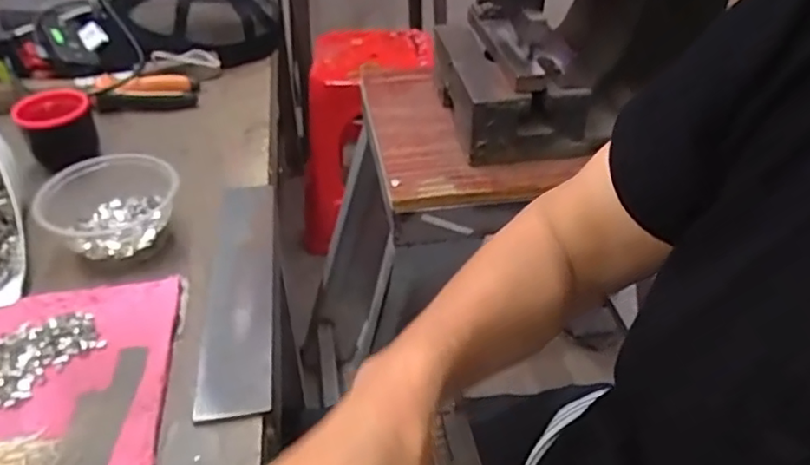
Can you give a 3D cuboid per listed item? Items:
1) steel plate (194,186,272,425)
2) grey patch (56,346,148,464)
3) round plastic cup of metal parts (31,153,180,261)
[{"bbox_3d":[-0.130,0.038,0.481,0.048,0.005,0.242,-9,42,-3],"label":"steel plate"},{"bbox_3d":[-0.193,0.120,0.376,0.034,0.004,0.120,1,40,-2],"label":"grey patch"},{"bbox_3d":[-0.244,-0.020,0.512,0.107,0.047,0.090,-20,45,-25],"label":"round plastic cup of metal parts"}]

